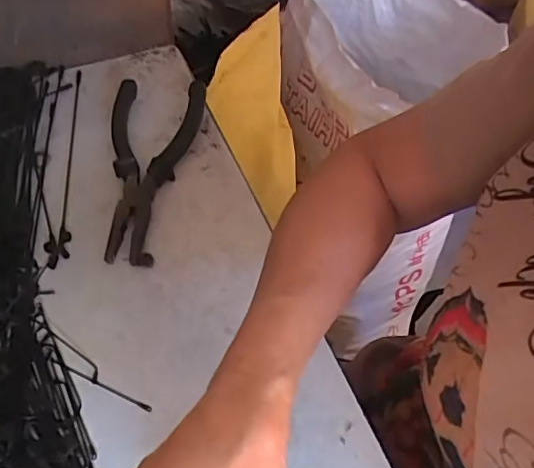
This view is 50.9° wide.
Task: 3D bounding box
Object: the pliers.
[{"bbox_3d":[-0.096,-0.056,0.441,0.070,0.021,0.174,6,53,0],"label":"pliers"}]

